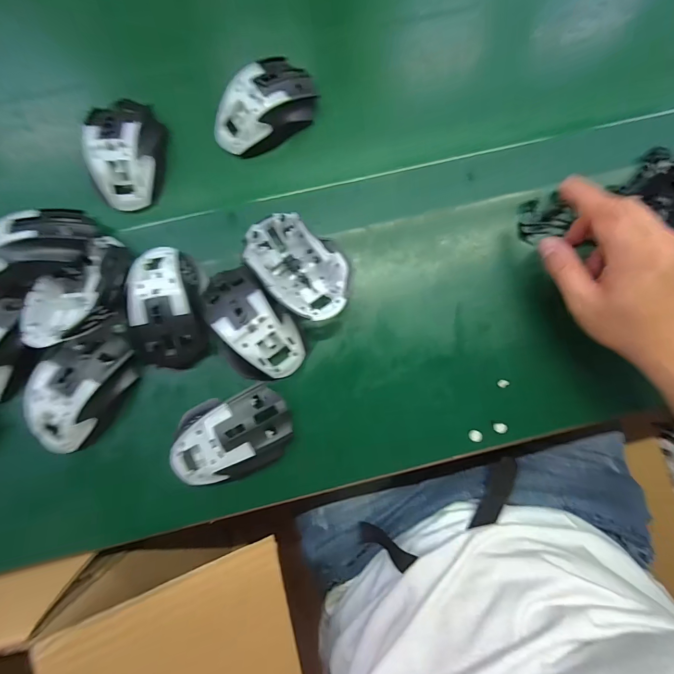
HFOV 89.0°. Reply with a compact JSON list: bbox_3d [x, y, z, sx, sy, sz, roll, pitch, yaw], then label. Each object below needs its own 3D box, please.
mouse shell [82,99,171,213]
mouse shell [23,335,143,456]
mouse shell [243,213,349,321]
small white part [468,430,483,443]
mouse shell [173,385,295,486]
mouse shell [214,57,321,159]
[{"bbox_3d":[-0.213,-0.189,0.350,0.066,0.038,0.110,-6,83,-1],"label":"mouse shell"},{"bbox_3d":[-0.239,0.048,0.317,0.068,0.040,0.115,32,83,3],"label":"mouse shell"},{"bbox_3d":[-0.036,-0.066,0.333,0.113,0.041,0.074,41,84,4],"label":"mouse shell"},{"bbox_3d":[0.138,0.098,0.339,0.013,0.004,0.011,23,83,2],"label":"small white part"},{"bbox_3d":[-0.097,0.094,0.317,0.112,0.035,0.076,-20,83,-3],"label":"mouse shell"},{"bbox_3d":[-0.076,-0.242,0.359,0.114,0.036,0.069,-32,84,-5],"label":"mouse shell"}]

